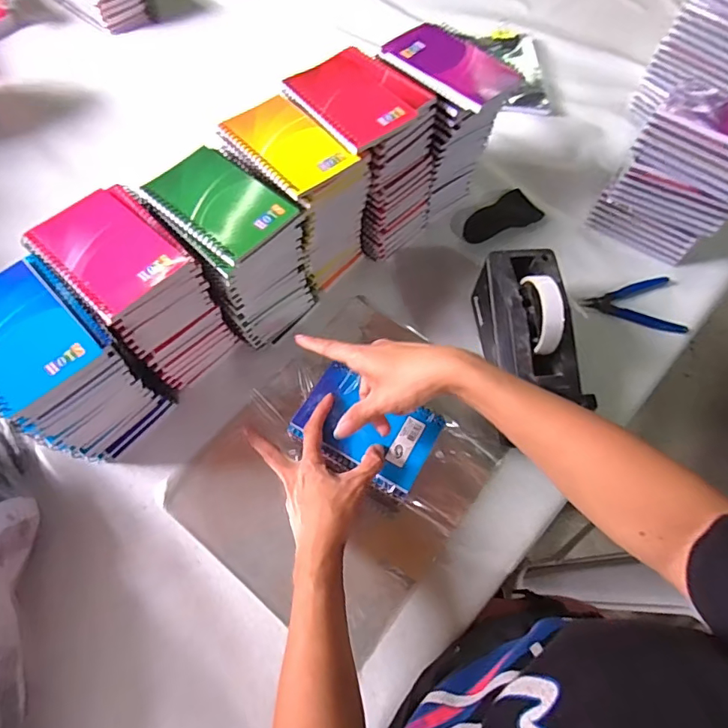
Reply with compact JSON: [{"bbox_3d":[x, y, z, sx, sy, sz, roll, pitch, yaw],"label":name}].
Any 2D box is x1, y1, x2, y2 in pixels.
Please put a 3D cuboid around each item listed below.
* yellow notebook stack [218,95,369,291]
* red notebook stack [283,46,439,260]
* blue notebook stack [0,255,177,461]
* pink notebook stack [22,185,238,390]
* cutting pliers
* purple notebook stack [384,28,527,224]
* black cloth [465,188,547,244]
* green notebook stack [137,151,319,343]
[{"bbox_3d":[-0.075,-0.181,0.539,0.131,0.174,0.100,38,68,15],"label":"yellow notebook stack"},{"bbox_3d":[-0.003,-0.236,0.566,0.120,0.185,0.140,-41,72,-20],"label":"red notebook stack"},{"bbox_3d":[-0.281,0.005,0.448,0.124,0.154,0.092,40,68,16],"label":"blue notebook stack"},{"bbox_3d":[-0.225,-0.067,0.483,0.123,0.162,0.093,39,68,15],"label":"pink notebook stack"},{"bbox_3d":[0.339,-0.078,0.602,0.121,0.009,0.083,3,63,-2],"label":"cutting pliers"},{"bbox_3d":[0.086,-0.285,0.588,0.135,0.193,0.096,35,67,14],"label":"purple notebook stack"},{"bbox_3d":[0.192,-0.204,0.666,0.114,0.015,0.058,-28,68,-16],"label":"black cloth"},{"bbox_3d":[-0.132,-0.116,0.507,0.124,0.167,0.108,41,68,16],"label":"green notebook stack"}]

